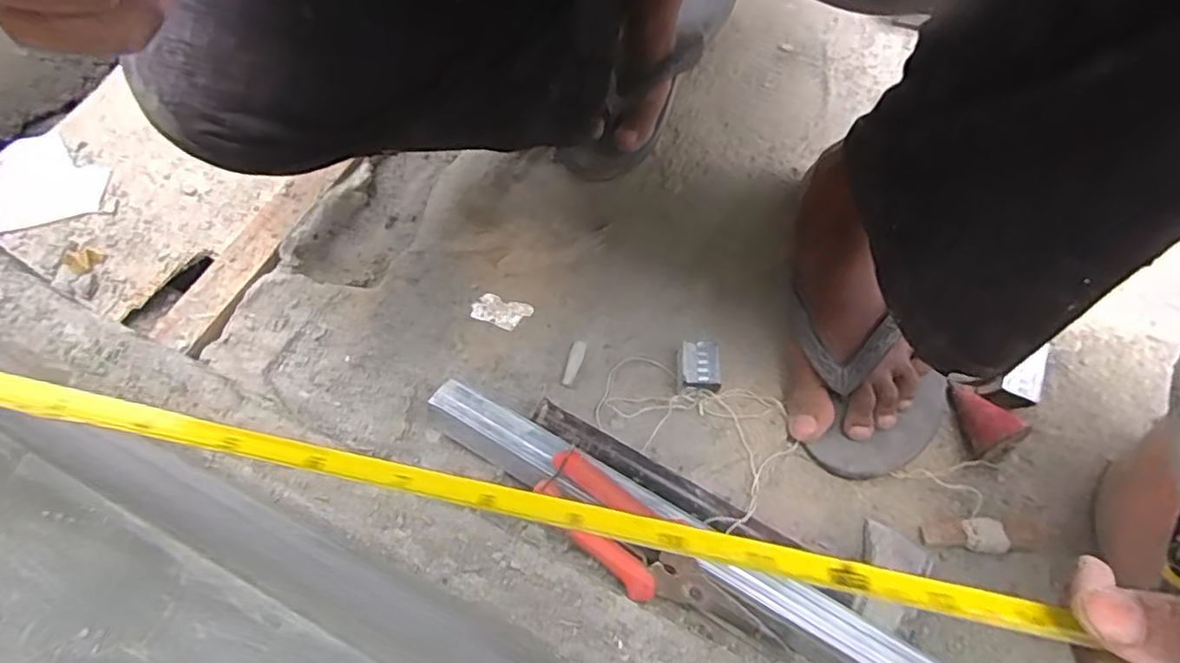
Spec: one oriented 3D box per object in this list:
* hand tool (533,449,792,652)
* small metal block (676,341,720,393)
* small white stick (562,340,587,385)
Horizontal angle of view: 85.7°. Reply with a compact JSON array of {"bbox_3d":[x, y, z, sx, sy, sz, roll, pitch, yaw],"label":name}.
[{"bbox_3d":[0.040,0.137,0.390,0.167,0.031,0.051,29,70,11],"label":"hand tool"},{"bbox_3d":[0.080,0.026,0.472,0.028,0.027,0.036,4,68,1],"label":"small metal block"},{"bbox_3d":[-0.012,0.024,0.483,0.011,0.008,0.036,20,69,8],"label":"small white stick"}]

